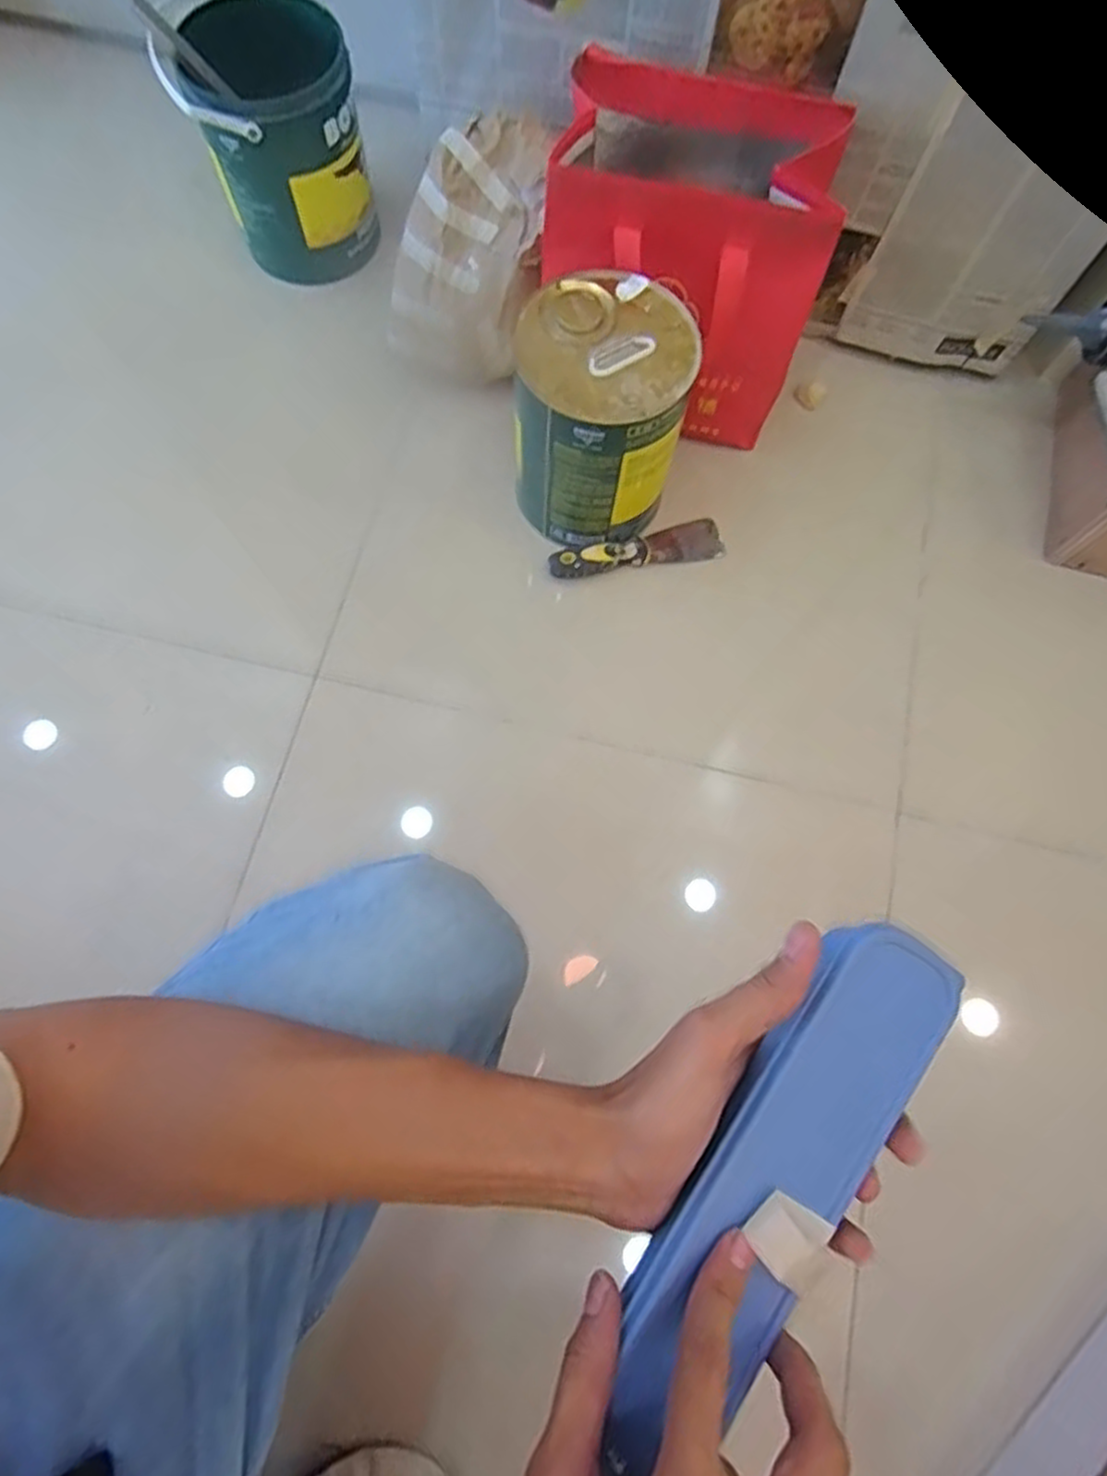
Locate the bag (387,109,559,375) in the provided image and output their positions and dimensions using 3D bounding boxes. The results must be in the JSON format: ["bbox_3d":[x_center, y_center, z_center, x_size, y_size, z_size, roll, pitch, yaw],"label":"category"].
[{"bbox_3d":[-0.082,-0.497,0.768,0.152,0.191,0.167,28,74,6],"label":"bag"}]

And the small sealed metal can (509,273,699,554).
[{"bbox_3d":[0.044,-0.313,0.726,0.159,0.182,0.161,1,73,-2],"label":"small sealed metal can"}]

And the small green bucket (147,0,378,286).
[{"bbox_3d":[-0.305,-0.659,0.821,0.176,0.206,0.156,-17,74,-7],"label":"small green bucket"}]

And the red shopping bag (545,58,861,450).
[{"bbox_3d":[0.130,-0.472,0.759,0.268,0.263,0.170,16,73,3],"label":"red shopping bag"}]

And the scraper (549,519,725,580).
[{"bbox_3d":[0.090,-0.205,0.797,0.191,0.025,0.044,-11,73,-6],"label":"scraper"}]

